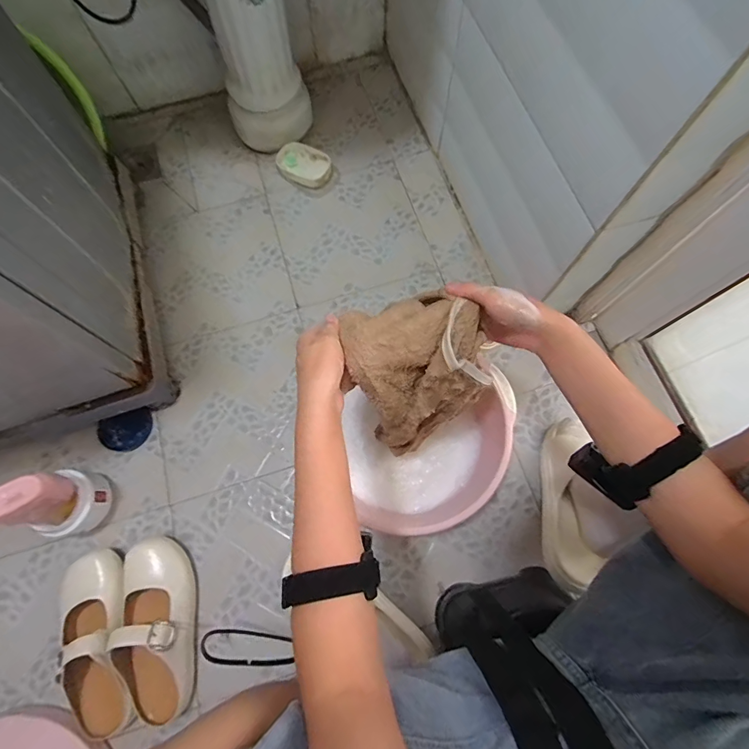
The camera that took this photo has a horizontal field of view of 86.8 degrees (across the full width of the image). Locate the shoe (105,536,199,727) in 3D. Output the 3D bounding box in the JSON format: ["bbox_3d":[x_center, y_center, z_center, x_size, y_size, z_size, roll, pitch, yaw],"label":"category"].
[{"bbox_3d":[-0.324,0.375,0.588,0.093,0.096,0.243,-12,71,-4],"label":"shoe"}]

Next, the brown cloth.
[{"bbox_3d":[0.045,0.007,0.522,0.152,0.246,0.134,-28,73,-9],"label":"brown cloth"}]

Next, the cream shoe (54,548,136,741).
[{"bbox_3d":[-0.413,0.394,0.581,0.083,0.095,0.241,-15,71,-5],"label":"cream shoe"}]

